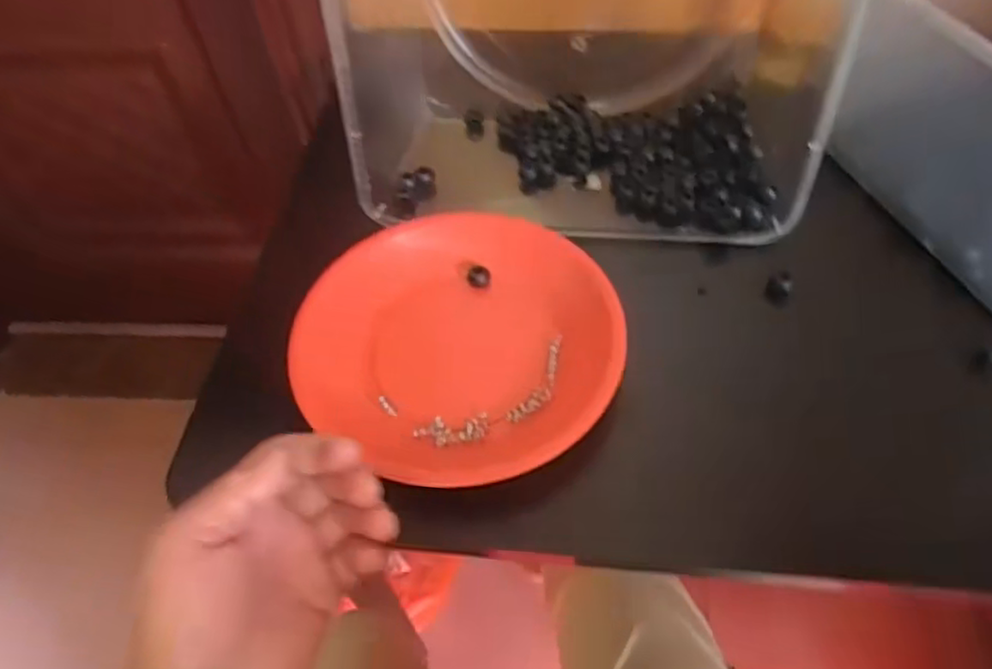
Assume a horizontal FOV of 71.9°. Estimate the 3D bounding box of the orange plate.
[{"bbox_3d":[-0.024,0.007,0.424,0.187,0.043,0.180,0,53,0],"label":"orange plate"}]

